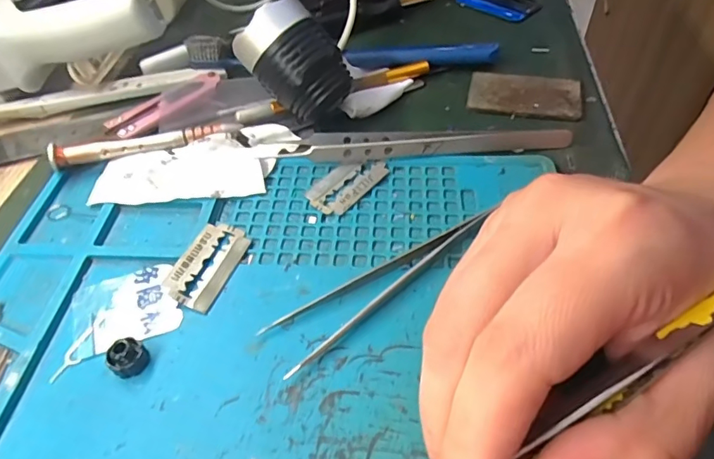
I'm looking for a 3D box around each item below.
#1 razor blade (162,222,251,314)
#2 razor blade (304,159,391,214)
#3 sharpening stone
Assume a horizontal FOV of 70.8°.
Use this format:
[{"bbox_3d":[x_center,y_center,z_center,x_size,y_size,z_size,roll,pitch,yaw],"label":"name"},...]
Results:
[{"bbox_3d":[-0.063,0.014,0.212,0.023,0.004,0.042,21,51,7],"label":"razor blade"},{"bbox_3d":[-0.005,-0.023,0.242,0.024,0.004,0.041,31,56,26],"label":"razor blade"},{"bbox_3d":[0.094,-0.076,0.283,0.060,0.004,0.036,12,50,12],"label":"sharpening stone"}]

